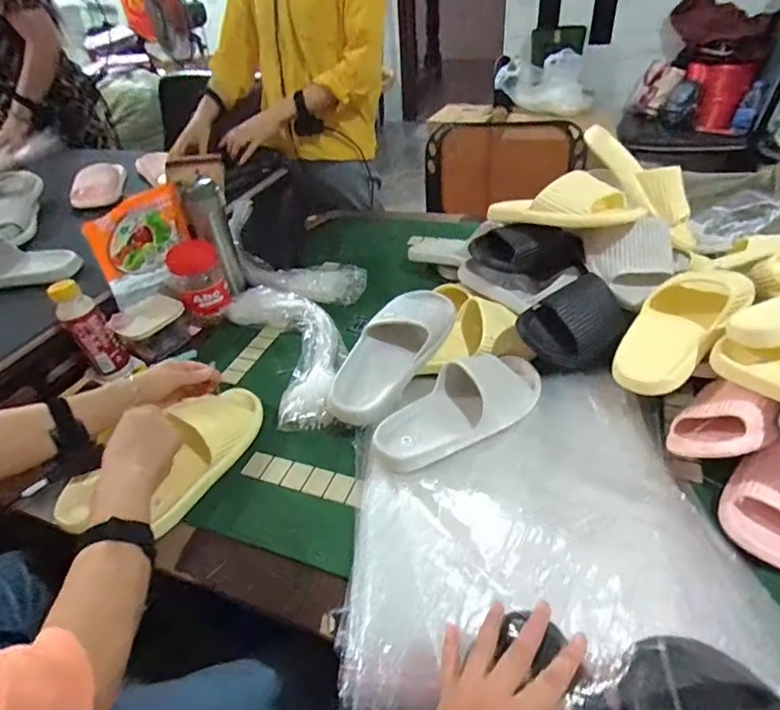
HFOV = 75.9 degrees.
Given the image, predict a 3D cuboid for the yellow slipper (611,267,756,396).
[{"bbox_3d":[0.379,-0.039,0.644,0.110,0.076,0.214,29,51,34],"label":"yellow slipper"}]

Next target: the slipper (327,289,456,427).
[{"bbox_3d":[0.005,-0.011,0.737,0.099,0.068,0.250,21,46,28],"label":"slipper"}]

